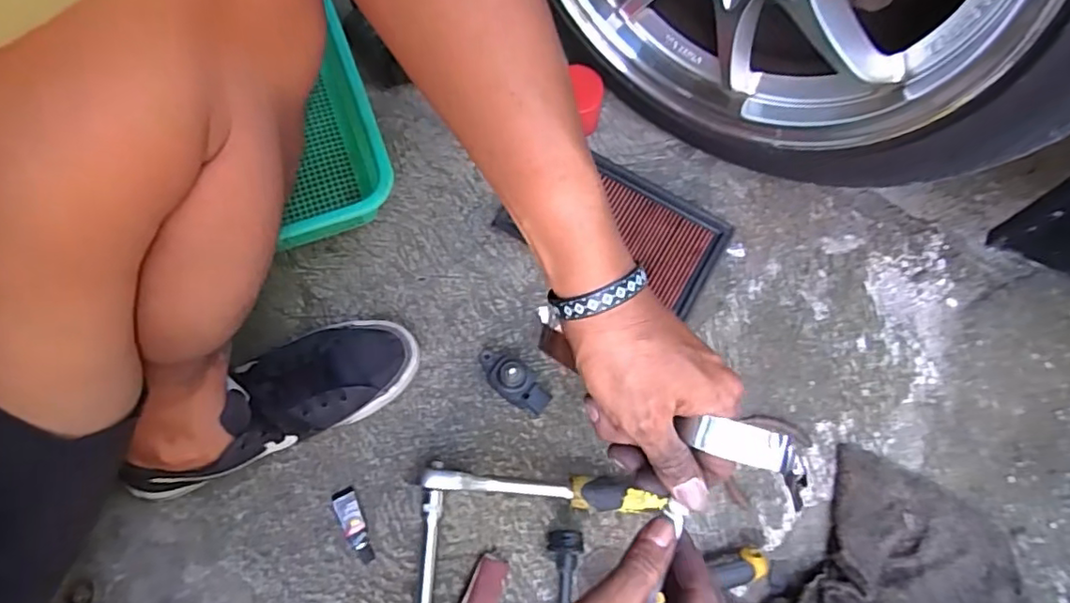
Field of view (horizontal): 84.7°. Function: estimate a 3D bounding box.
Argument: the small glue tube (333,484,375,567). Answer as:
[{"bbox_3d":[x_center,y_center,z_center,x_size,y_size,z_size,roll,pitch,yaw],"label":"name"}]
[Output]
[{"bbox_3d":[-0.167,0.207,0.543,0.021,0.010,0.069,-27,71,-7],"label":"small glue tube"}]

